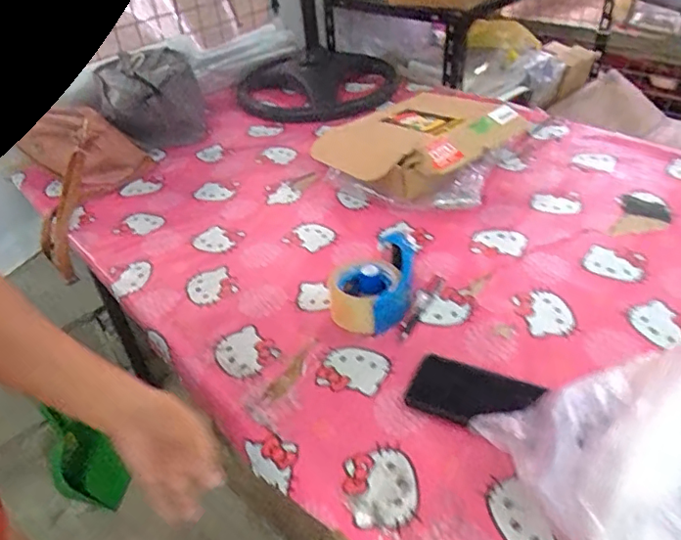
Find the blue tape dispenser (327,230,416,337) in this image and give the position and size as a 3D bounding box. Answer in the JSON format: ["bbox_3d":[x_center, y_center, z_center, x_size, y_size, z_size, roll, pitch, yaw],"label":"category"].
[{"bbox_3d":[0.052,-0.002,0.745,0.097,0.058,0.208,9,39,16],"label":"blue tape dispenser"}]

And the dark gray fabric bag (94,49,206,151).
[{"bbox_3d":[-0.387,-0.349,1.138,0.191,0.165,0.157,-12,38,-11],"label":"dark gray fabric bag"}]

